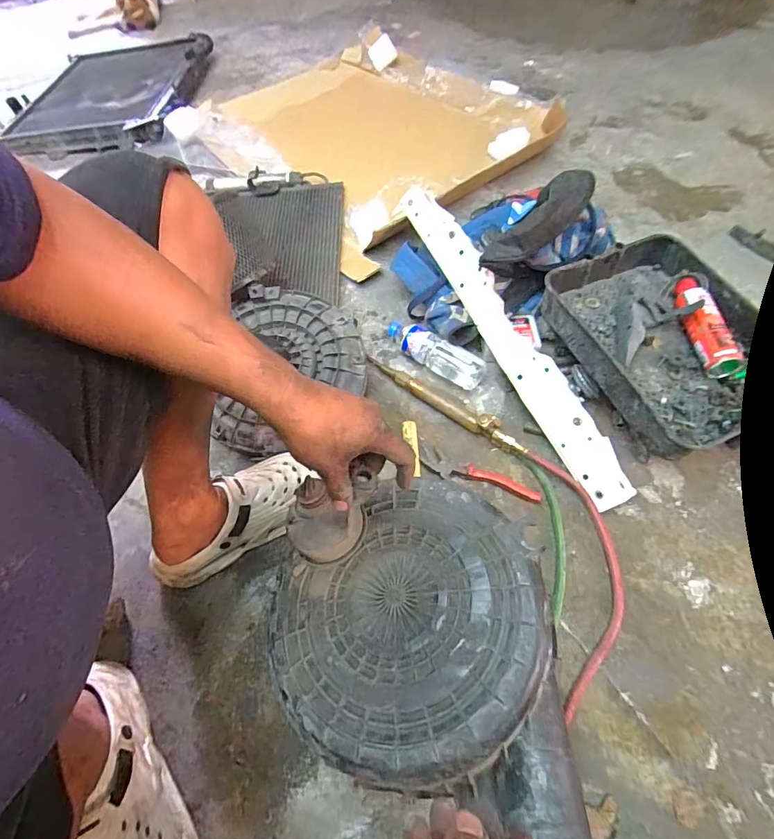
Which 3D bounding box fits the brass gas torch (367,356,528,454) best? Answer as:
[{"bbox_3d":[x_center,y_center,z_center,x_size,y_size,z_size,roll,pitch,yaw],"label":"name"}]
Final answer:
[{"bbox_3d":[0.100,-0.036,0.774,0.335,0.042,0.029,32,65,21],"label":"brass gas torch"}]

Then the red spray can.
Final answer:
[{"bbox_3d":[0.551,-0.169,0.744,0.056,0.048,0.197,-7,56,5],"label":"red spray can"}]

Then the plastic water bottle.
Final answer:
[{"bbox_3d":[0.089,-0.132,0.839,0.215,0.054,0.062,28,64,19],"label":"plastic water bottle"}]

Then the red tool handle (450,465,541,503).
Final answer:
[{"bbox_3d":[0.181,0.102,0.701,0.144,0.020,0.030,15,60,13],"label":"red tool handle"}]

